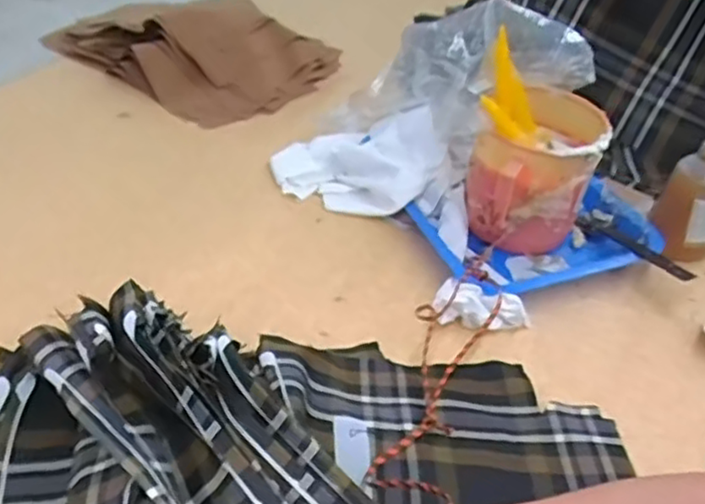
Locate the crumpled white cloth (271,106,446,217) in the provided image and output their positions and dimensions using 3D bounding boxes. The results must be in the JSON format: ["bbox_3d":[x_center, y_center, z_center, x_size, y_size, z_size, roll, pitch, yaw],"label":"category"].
[{"bbox_3d":[0.008,-0.090,0.720,0.174,0.029,0.130,-20,54,8],"label":"crumpled white cloth"}]

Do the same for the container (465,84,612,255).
[{"bbox_3d":[0.173,-0.076,0.661,0.112,0.120,0.135,17,40,12],"label":"container"}]

